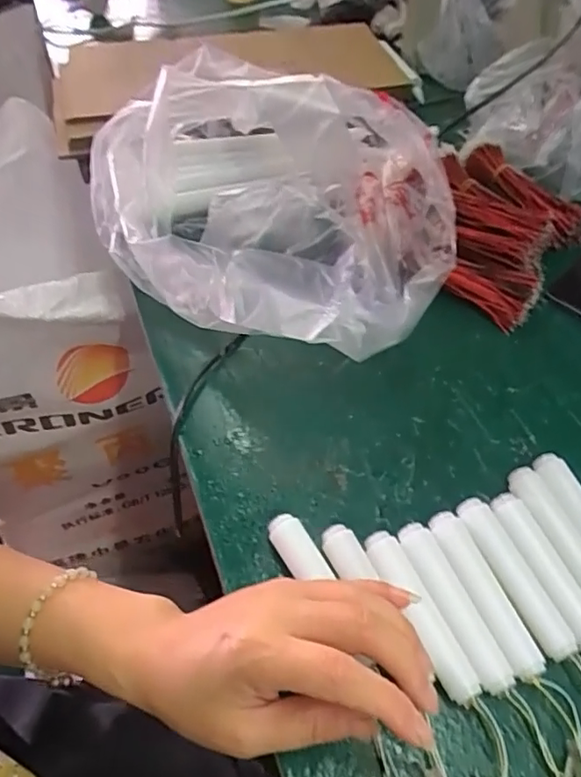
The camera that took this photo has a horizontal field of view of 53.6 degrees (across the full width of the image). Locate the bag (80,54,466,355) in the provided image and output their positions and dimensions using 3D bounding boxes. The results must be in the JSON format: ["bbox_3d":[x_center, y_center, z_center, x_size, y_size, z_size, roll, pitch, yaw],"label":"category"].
[{"bbox_3d":[-0.003,-0.173,0.463,0.311,0.105,0.287,27,57,24],"label":"bag"}]

